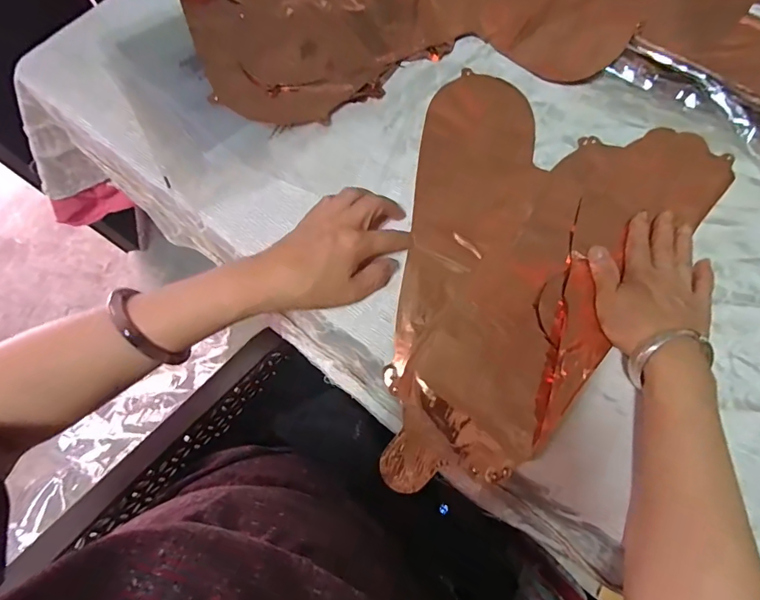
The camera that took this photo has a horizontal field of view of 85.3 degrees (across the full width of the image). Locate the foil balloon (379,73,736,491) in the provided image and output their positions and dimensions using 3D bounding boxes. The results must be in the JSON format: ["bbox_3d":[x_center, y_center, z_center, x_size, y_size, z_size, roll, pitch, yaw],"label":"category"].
[{"bbox_3d":[0.162,-0.029,0.378,0.280,0.041,0.398,12,75,5],"label":"foil balloon"}]

